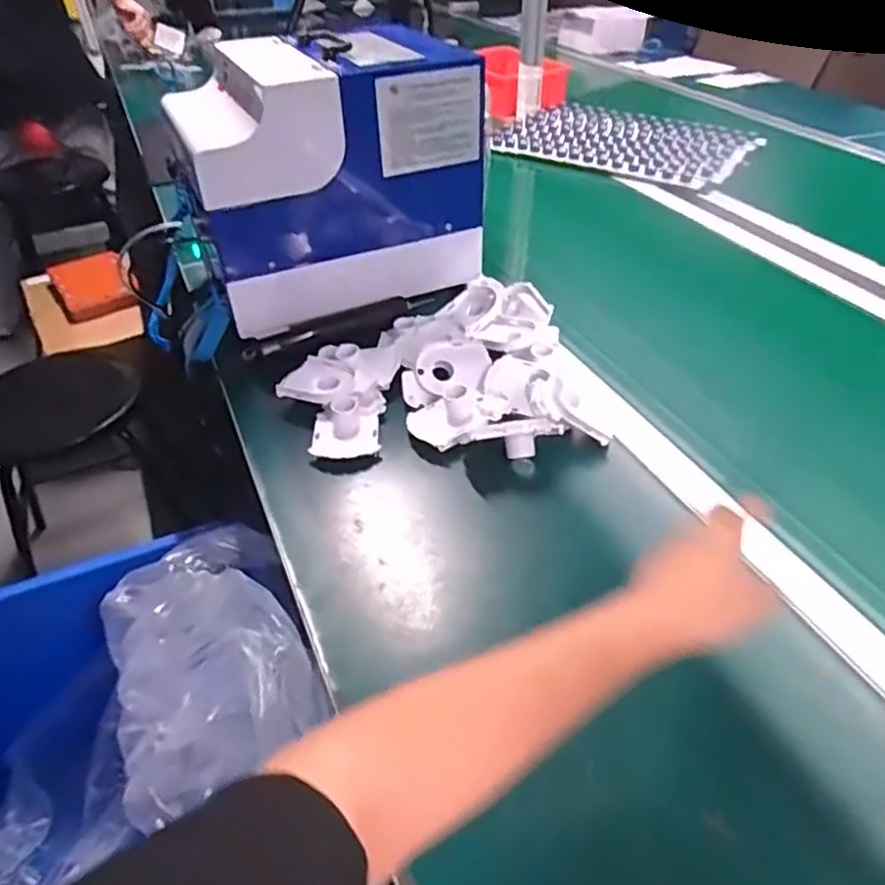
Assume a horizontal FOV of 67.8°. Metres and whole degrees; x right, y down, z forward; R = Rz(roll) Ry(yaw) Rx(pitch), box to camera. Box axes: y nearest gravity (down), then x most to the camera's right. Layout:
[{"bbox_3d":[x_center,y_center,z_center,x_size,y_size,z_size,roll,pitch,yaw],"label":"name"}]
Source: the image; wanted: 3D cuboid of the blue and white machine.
[{"bbox_3d":[-0.135,-0.314,0.787,0.315,0.262,0.194,-21,45,-20],"label":"blue and white machine"}]

